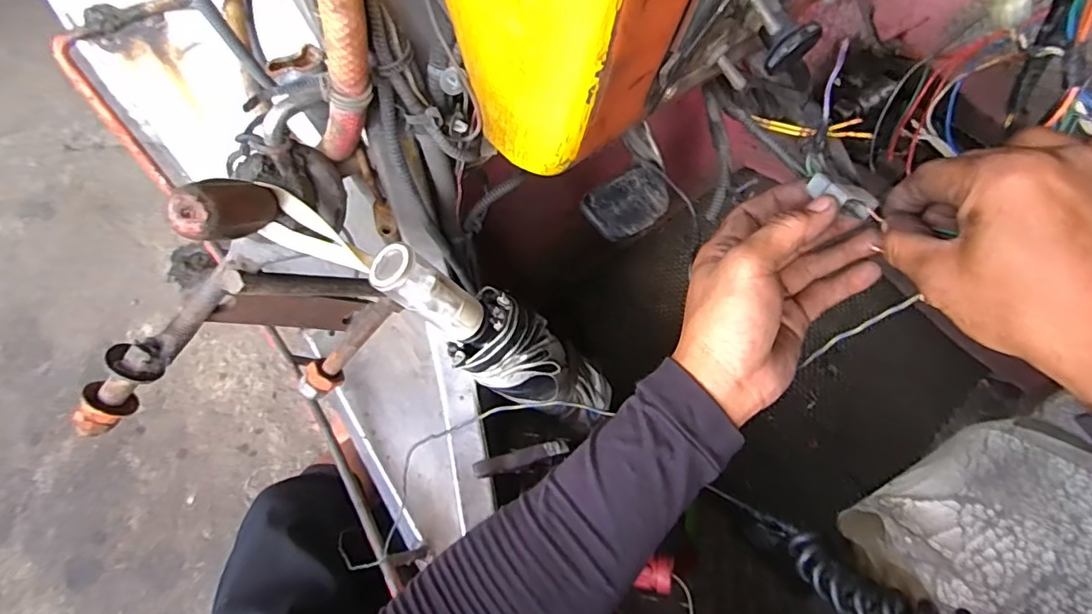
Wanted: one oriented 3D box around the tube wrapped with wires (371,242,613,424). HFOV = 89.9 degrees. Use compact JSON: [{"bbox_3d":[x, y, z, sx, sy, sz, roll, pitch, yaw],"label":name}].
[{"bbox_3d":[-0.026,0.032,0.409,0.058,0.258,0.056,-15,56,30],"label":"tube wrapped with wires"}]

